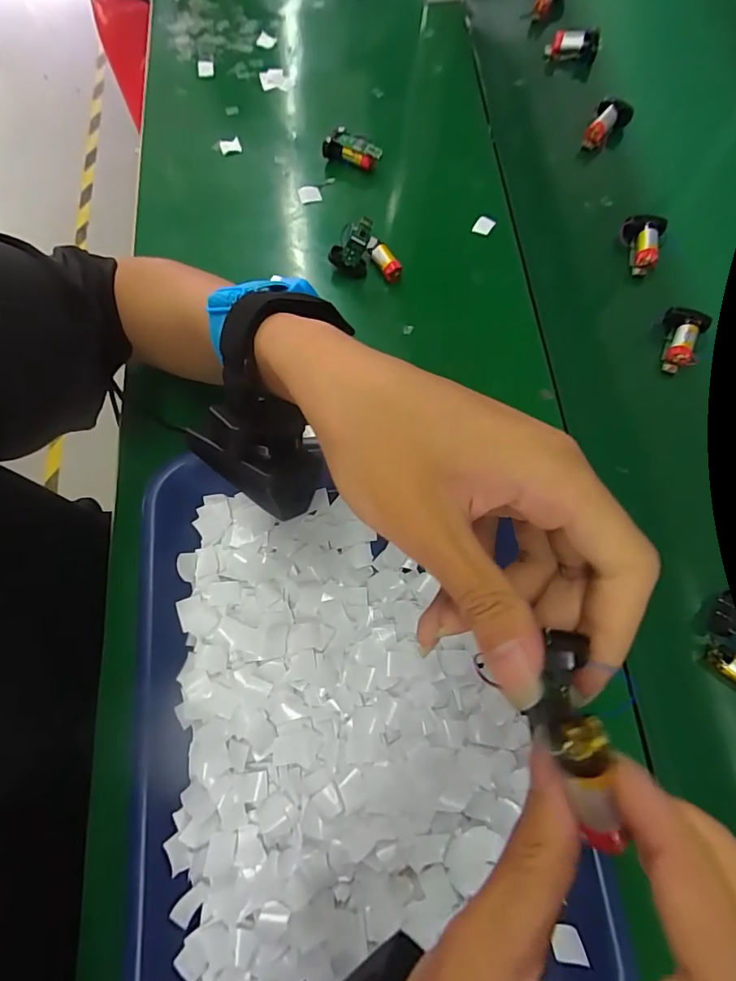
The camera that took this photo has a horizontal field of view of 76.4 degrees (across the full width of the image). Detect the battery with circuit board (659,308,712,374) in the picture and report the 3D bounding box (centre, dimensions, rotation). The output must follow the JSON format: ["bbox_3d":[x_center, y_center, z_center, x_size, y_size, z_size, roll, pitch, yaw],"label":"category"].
[{"bbox_3d":[0.248,-0.118,0.371,0.030,0.021,0.049,22,72,8],"label":"battery with circuit board"}]

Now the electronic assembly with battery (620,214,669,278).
[{"bbox_3d":[0.234,-0.212,0.403,0.033,0.023,0.042,19,72,8],"label":"electronic assembly with battery"}]

